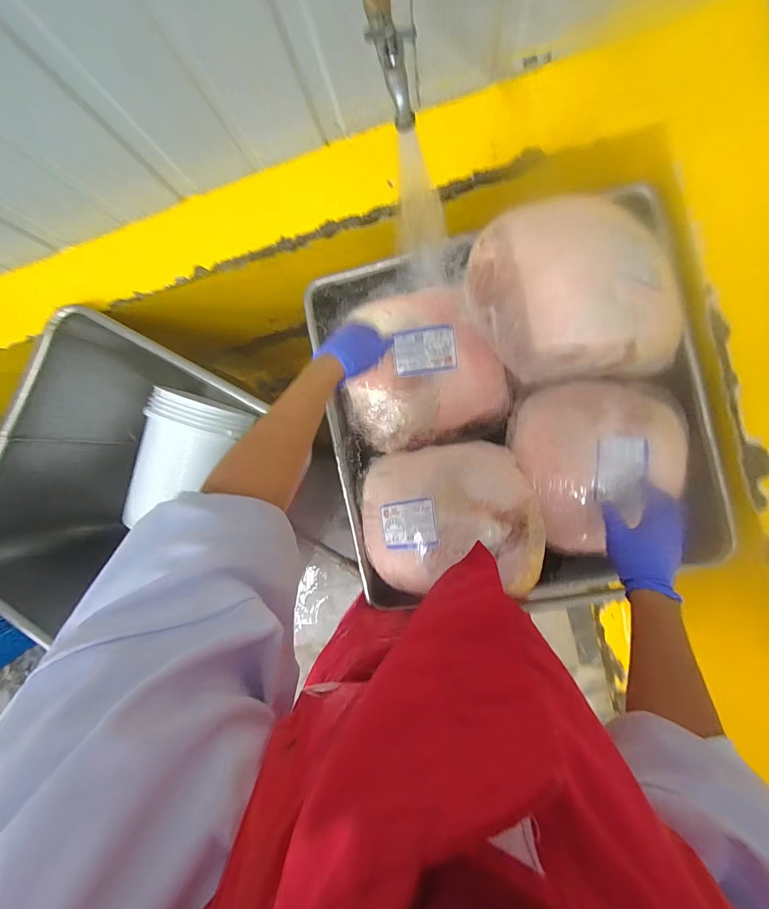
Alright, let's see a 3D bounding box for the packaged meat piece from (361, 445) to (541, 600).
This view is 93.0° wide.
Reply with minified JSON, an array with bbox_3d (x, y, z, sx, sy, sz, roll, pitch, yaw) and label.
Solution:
[{"bbox_3d":[0.099,0.101,0.604,0.290,0.122,0.225,-7,87,9],"label":"packaged meat piece"}]

